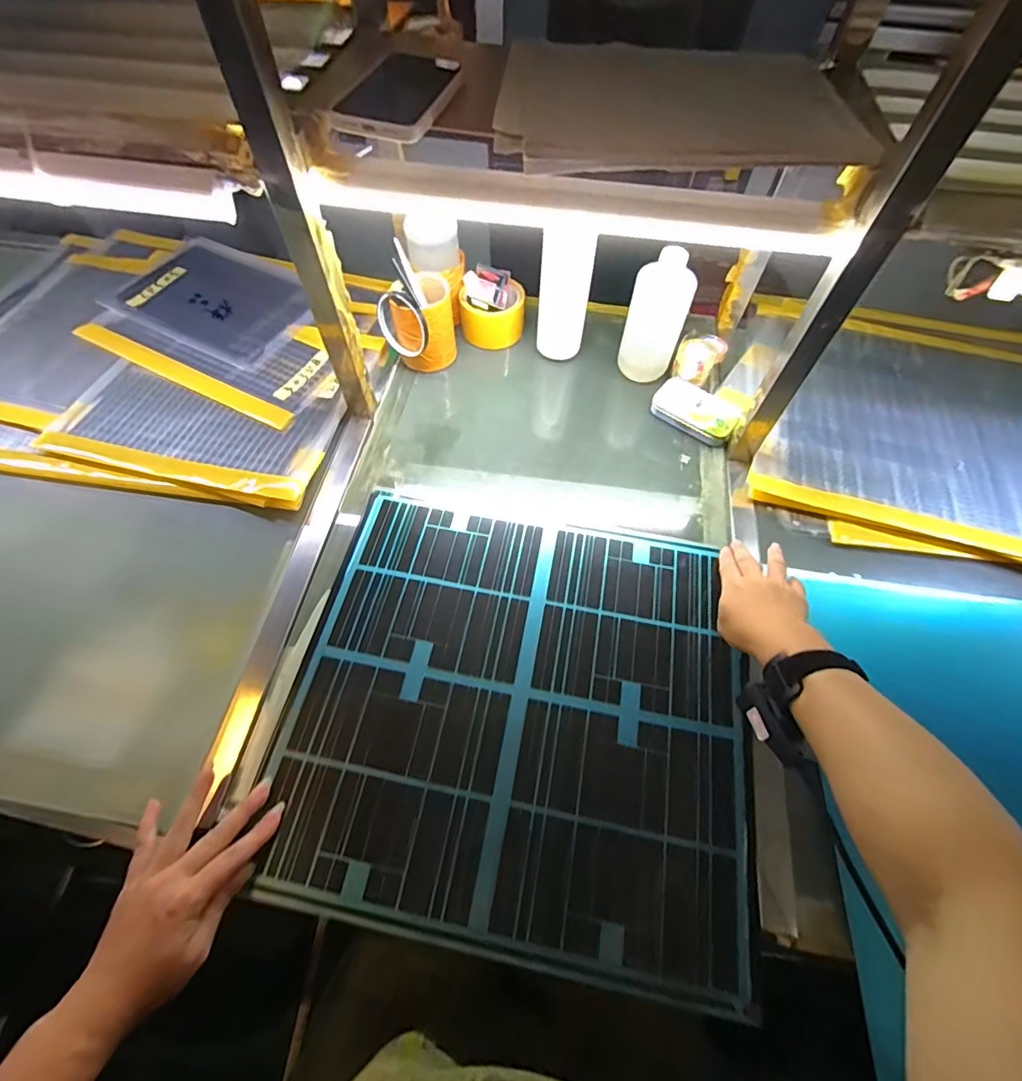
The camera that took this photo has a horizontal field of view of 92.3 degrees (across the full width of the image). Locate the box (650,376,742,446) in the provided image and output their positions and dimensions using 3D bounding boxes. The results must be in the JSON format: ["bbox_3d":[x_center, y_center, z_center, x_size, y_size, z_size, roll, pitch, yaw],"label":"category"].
[{"bbox_3d":[0.251,-0.178,0.669,0.112,0.024,0.063,34,65,17],"label":"box"}]

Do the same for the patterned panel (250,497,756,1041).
[{"bbox_3d":[0.009,0.156,0.489,0.424,0.007,0.403,10,61,4],"label":"patterned panel"}]

